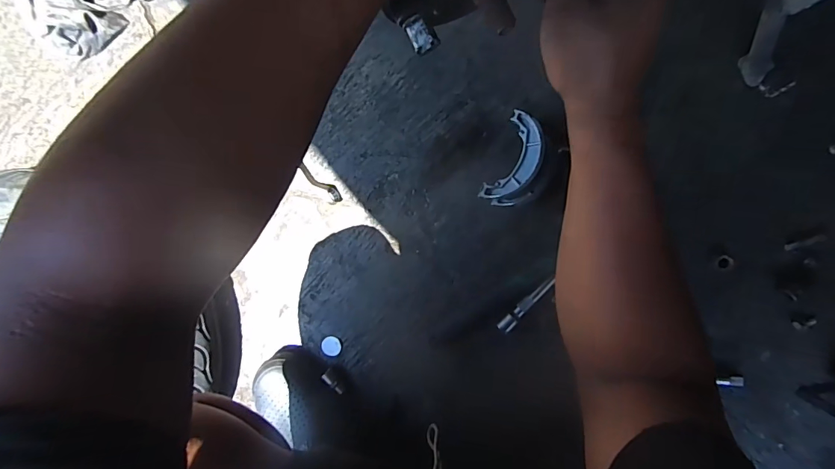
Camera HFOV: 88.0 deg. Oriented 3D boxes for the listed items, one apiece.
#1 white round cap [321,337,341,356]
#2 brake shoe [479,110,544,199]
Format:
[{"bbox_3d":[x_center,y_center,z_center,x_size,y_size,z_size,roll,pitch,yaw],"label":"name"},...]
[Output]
[{"bbox_3d":[-0.124,0.162,0.627,0.029,0.009,0.026,45,97,2],"label":"white round cap"},{"bbox_3d":[0.127,-0.094,0.551,0.052,0.018,0.116,23,96,4],"label":"brake shoe"}]

